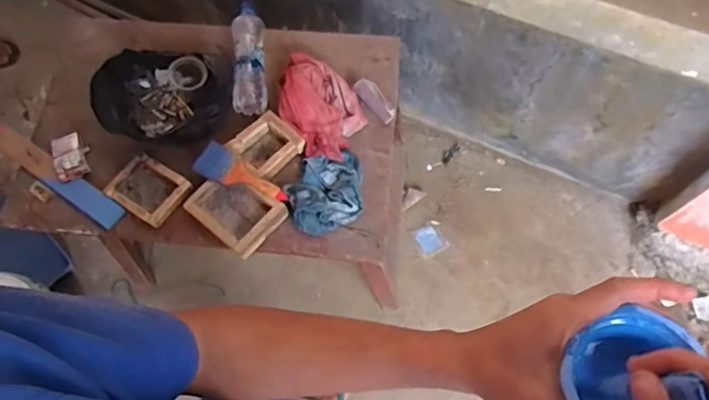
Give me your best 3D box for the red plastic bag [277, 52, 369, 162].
[{"bbox_3d":[-0.072,-0.192,1.059,0.148,0.071,0.223,-34,70,-9],"label":"red plastic bag"}]

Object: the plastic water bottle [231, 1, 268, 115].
[{"bbox_3d":[-0.216,-0.290,1.099,0.063,0.062,0.228,-6,69,2],"label":"plastic water bottle"}]

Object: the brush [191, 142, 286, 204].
[{"bbox_3d":[-0.213,-0.038,1.000,0.179,0.015,0.066,32,75,15],"label":"brush"}]

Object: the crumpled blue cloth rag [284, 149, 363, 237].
[{"bbox_3d":[-0.057,-0.017,1.007,0.139,0.038,0.161,-4,69,3],"label":"crumpled blue cloth rag"}]

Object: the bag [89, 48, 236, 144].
[{"bbox_3d":[-0.362,-0.200,1.039,0.241,0.126,0.170,-38,71,-10],"label":"bag"}]

